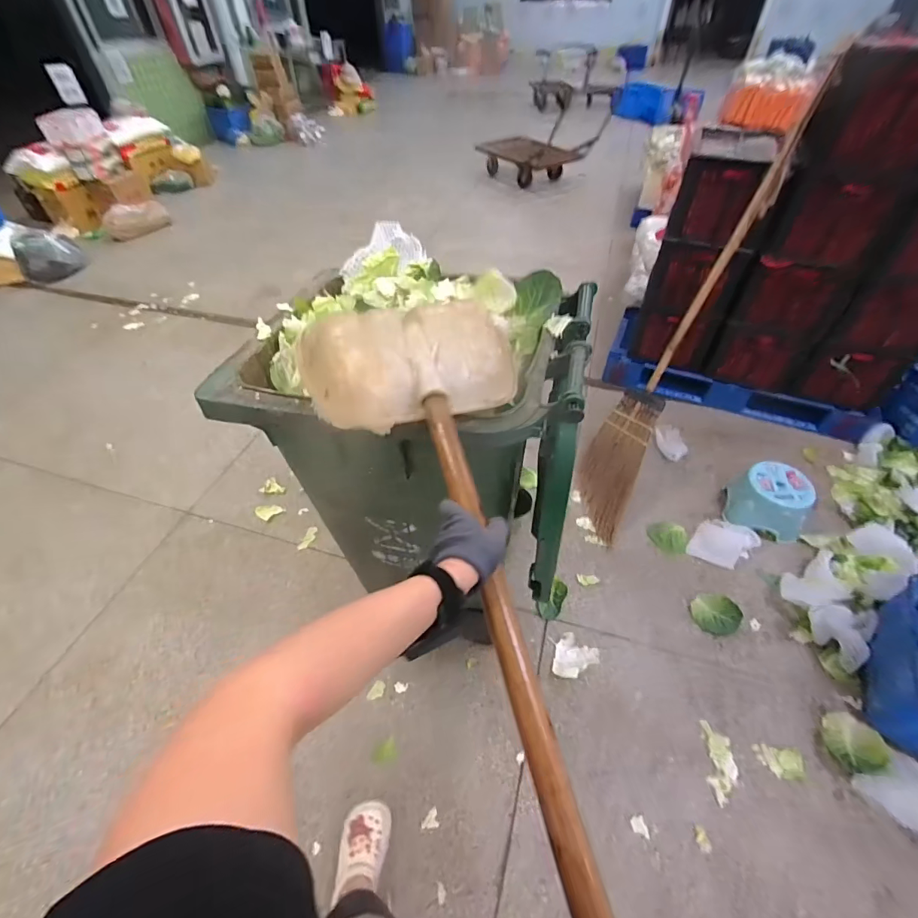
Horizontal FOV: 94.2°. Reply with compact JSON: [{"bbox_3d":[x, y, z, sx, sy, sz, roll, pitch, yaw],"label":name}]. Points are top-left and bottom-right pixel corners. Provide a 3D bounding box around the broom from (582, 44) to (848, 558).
[{"bbox_3d":[0.830,-0.458,1.559,0.301,1.607,0.264,32,21,26],"label":"broom"}]

